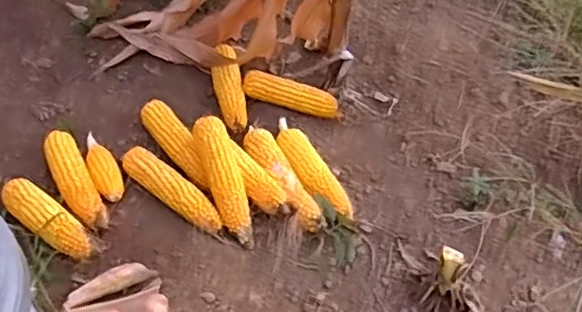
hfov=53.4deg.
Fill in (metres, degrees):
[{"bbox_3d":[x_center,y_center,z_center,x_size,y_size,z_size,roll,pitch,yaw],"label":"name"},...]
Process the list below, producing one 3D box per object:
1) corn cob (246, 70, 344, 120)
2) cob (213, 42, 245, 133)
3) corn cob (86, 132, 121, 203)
[{"bbox_3d":[0.002,-0.122,1.169,0.198,0.053,0.050,13,47,10],"label":"corn cob"},{"bbox_3d":[-0.128,-0.139,1.174,0.059,0.041,0.237,-5,46,-7],"label":"cob"},{"bbox_3d":[-0.332,0.020,1.025,0.049,0.042,0.168,-15,48,-16],"label":"corn cob"}]

